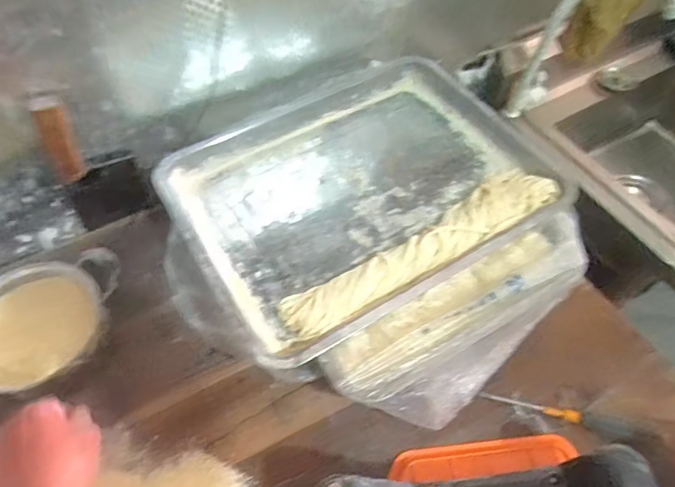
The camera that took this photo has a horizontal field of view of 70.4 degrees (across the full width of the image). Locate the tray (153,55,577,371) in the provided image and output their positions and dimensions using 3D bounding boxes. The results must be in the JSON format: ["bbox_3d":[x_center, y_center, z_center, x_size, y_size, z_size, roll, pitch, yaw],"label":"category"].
[{"bbox_3d":[0.023,-0.081,0.618,0.438,0.047,0.360,-28,60,-17],"label":"tray"}]

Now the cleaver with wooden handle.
[{"bbox_3d":[-0.320,-0.095,0.618,0.100,0.234,0.033,-21,58,-12],"label":"cleaver with wooden handle"}]

